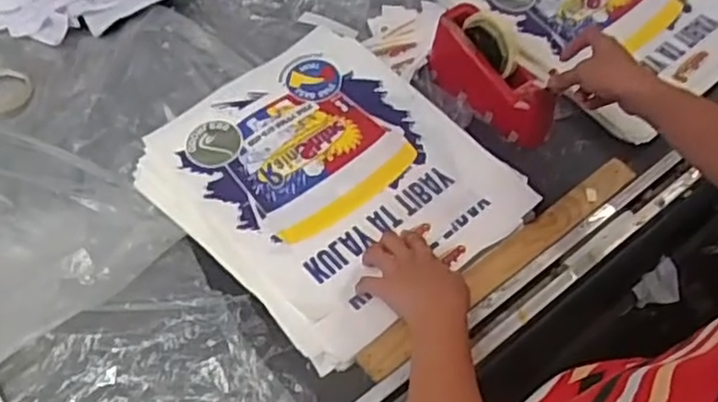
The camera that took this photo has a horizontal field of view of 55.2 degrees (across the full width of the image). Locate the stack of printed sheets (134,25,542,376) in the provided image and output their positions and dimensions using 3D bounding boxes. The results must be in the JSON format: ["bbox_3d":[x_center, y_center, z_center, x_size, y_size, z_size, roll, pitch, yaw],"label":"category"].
[{"bbox_3d":[-0.036,-0.035,0.866,0.351,0.039,0.401,-38,62,-23],"label":"stack of printed sheets"}]

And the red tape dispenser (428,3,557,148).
[{"bbox_3d":[0.179,-0.171,0.914,0.056,0.116,0.196,-36,62,-22],"label":"red tape dispenser"}]

